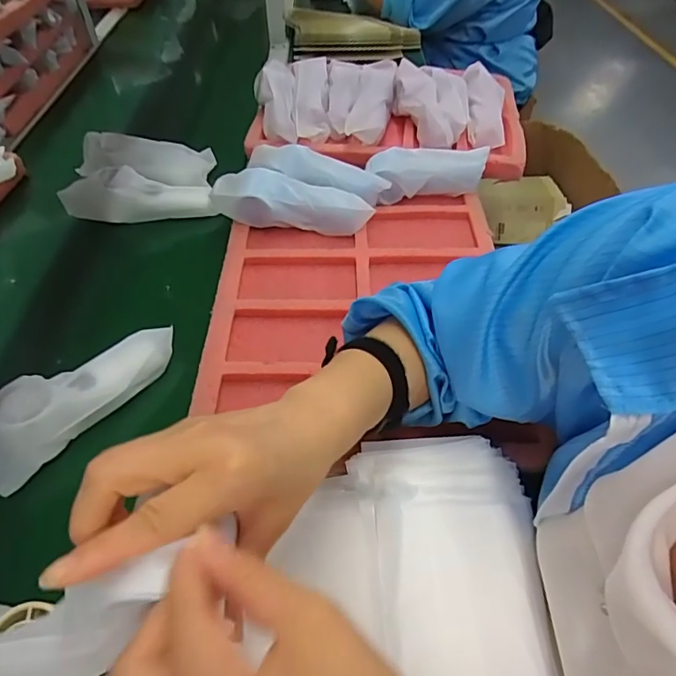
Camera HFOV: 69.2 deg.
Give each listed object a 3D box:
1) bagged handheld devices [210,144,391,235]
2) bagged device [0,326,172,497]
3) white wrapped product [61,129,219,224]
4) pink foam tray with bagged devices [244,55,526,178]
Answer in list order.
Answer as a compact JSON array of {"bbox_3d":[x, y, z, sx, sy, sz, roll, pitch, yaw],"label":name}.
[{"bbox_3d":[-0.043,-0.200,0.664,0.213,0.066,0.137,8,50,7],"label":"bagged handheld devices"},{"bbox_3d":[-0.245,0.049,0.463,0.062,0.053,0.195,31,56,24],"label":"bagged device"},{"bbox_3d":[-0.282,-0.237,0.711,0.191,0.060,0.143,-7,49,-6],"label":"white wrapped product"},{"bbox_3d":[0.081,-0.376,0.796,0.436,0.075,0.247,3,49,3],"label":"pink foam tray with bagged devices"}]

